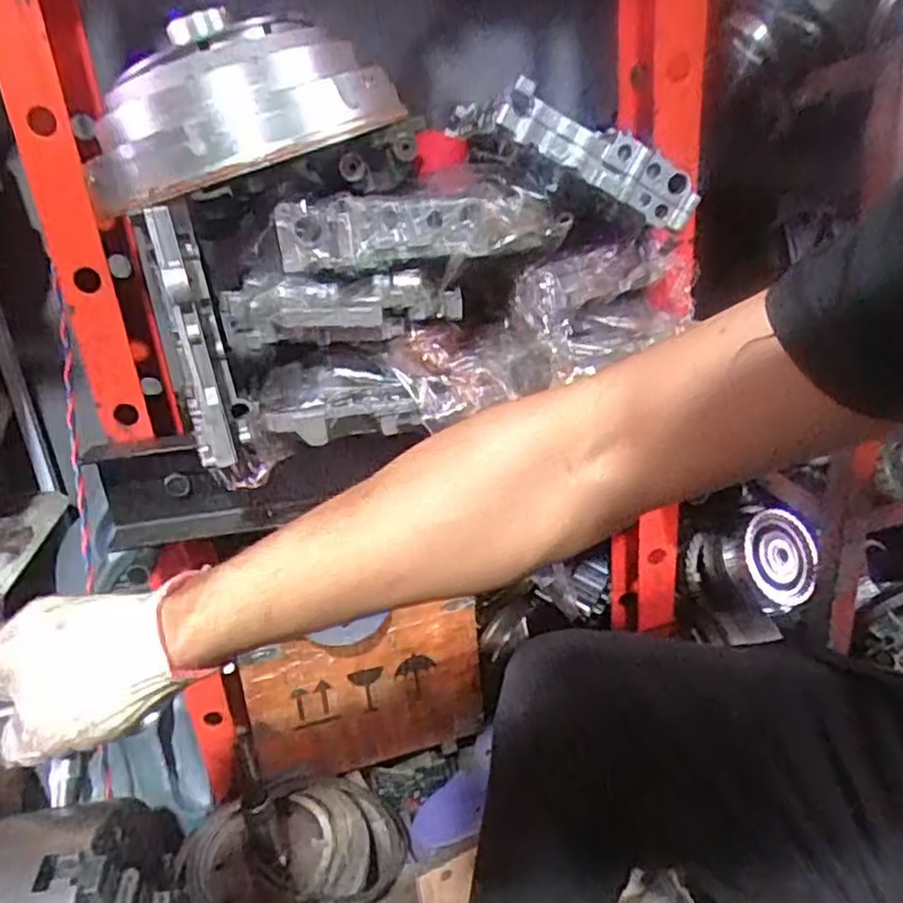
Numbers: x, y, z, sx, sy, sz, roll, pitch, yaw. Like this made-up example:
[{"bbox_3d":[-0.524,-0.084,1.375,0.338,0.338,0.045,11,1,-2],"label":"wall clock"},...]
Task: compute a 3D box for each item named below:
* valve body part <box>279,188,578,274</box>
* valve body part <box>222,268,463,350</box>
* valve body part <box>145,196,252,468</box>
[{"bbox_3d":[-0.024,-0.181,0.560,0.222,0.051,0.030,-8,22,-5],"label":"valve body part"},{"bbox_3d":[-0.087,-0.118,0.562,0.182,0.045,0.078,-11,23,-13],"label":"valve body part"},{"bbox_3d":[-0.201,-0.093,0.558,0.042,0.195,0.089,-13,23,-17],"label":"valve body part"}]

